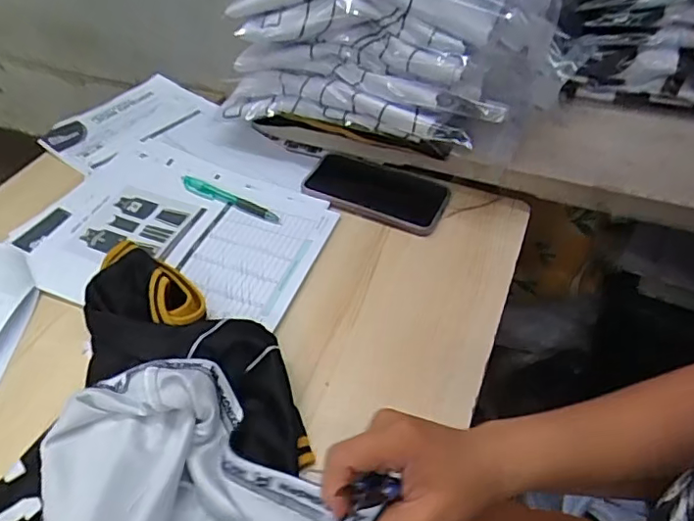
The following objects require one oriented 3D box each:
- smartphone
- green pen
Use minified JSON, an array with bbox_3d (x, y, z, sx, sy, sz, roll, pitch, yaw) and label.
[{"bbox_3d":[0.035,-0.084,0.671,0.168,0.017,0.093,20,49,15],"label":"smartphone"},{"bbox_3d":[-0.140,-0.072,0.647,0.137,0.009,0.019,21,49,23],"label":"green pen"}]

